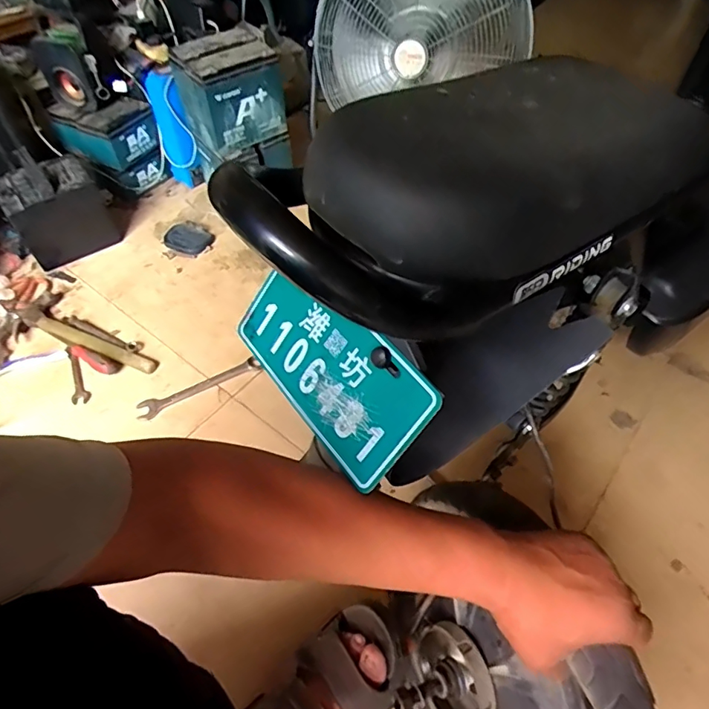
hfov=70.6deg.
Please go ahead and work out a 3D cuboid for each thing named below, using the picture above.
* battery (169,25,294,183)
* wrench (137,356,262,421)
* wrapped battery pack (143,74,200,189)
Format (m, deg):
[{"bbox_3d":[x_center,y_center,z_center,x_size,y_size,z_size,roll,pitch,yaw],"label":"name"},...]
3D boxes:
[{"bbox_3d":[-0.291,-0.589,1.116,0.199,0.184,0.243,-27,57,-19],"label":"battery"},{"bbox_3d":[-0.290,0.058,0.932,0.231,0.012,0.034,-25,66,-13],"label":"wrench"},{"bbox_3d":[-0.445,-0.551,1.240,0.079,0.247,0.070,-17,54,-12],"label":"wrapped battery pack"}]

